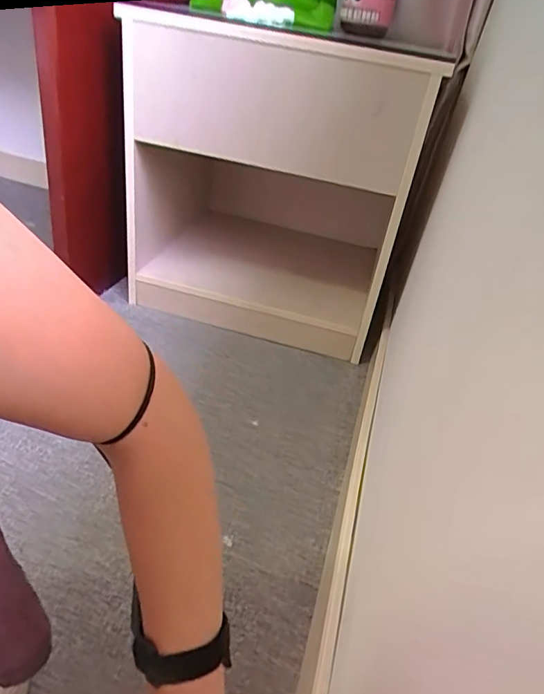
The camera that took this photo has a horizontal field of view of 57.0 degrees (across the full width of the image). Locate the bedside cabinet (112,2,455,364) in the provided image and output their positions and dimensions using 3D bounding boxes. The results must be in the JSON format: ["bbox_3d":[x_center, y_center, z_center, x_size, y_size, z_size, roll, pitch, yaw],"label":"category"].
[{"bbox_3d":[0.009,-0.346,1.064,0.552,0.538,0.399,19,33,14],"label":"bedside cabinet"}]

